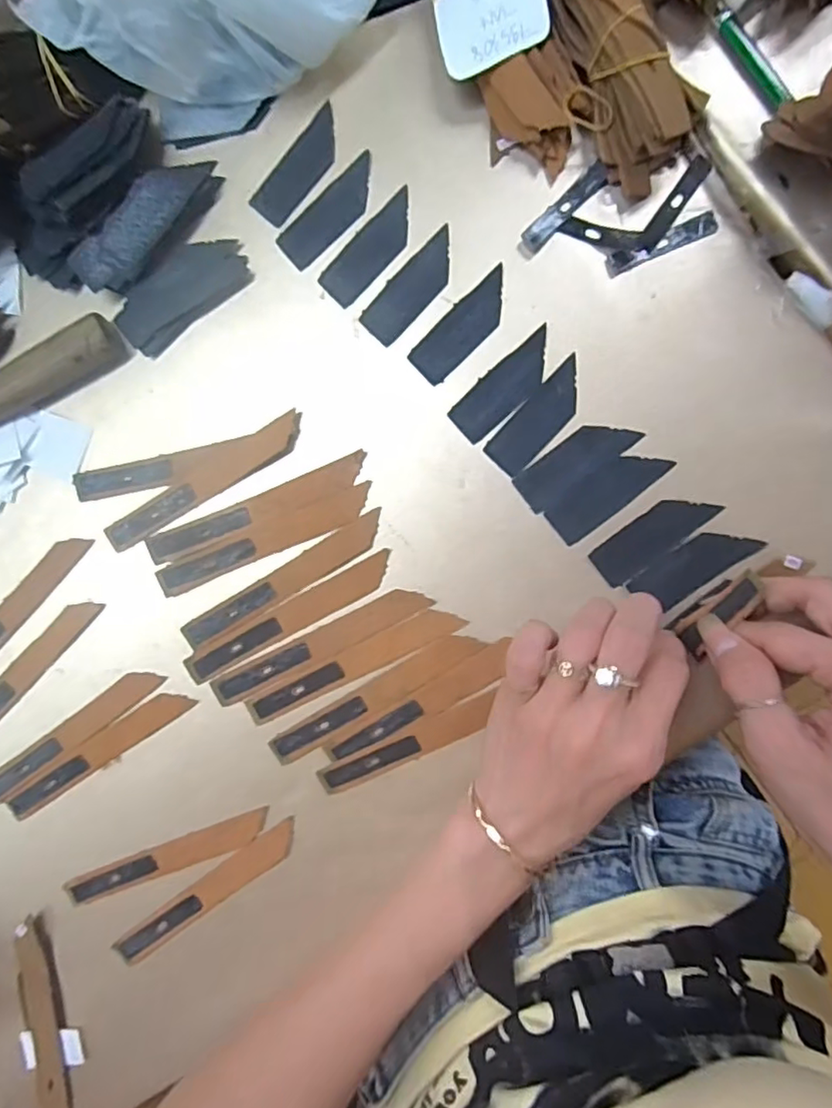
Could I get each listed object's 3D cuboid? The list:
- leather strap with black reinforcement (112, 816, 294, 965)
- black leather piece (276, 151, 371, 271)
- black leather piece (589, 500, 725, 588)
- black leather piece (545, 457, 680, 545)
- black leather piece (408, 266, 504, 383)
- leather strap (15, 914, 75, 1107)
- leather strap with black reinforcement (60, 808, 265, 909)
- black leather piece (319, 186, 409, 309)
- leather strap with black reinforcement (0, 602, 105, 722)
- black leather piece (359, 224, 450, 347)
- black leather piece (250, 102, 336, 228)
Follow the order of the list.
[{"bbox_3d":[-0.116,0.189,0.336,0.123,0.005,0.018,-36,88,5],"label":"leather strap with black reinforcement"},{"bbox_3d":[-0.045,-0.182,0.320,0.064,0.004,0.024,-41,88,5],"label":"black leather piece"},{"bbox_3d":[0.120,-0.010,0.305,0.063,0.004,0.022,-37,88,5],"label":"black leather piece"},{"bbox_3d":[0.098,-0.031,0.308,0.063,0.004,0.022,-36,88,5],"label":"black leather piece"},{"bbox_3d":[0.025,-0.118,0.314,0.063,0.004,0.024,-44,88,5],"label":"black leather piece"},{"bbox_3d":[-0.212,0.271,0.345,0.020,0.004,0.123,-11,90,-3],"label":"leather strap"},{"bbox_3d":[-0.139,0.172,0.339,0.122,0.004,0.017,-22,90,6],"label":"leather strap with black reinforcement"},{"bbox_3d":[-0.023,-0.161,0.319,0.063,0.004,0.024,-44,88,5],"label":"black leather piece"},{"bbox_3d":[-0.226,0.071,0.345,0.124,0.004,0.019,-45,87,5],"label":"leather strap with black reinforcement"},{"bbox_3d":[-0.001,-0.140,0.317,0.023,0.004,0.063,45,95,3],"label":"black leather piece"},{"bbox_3d":[-0.061,-0.207,0.322,0.022,0.004,0.064,41,95,3],"label":"black leather piece"}]

